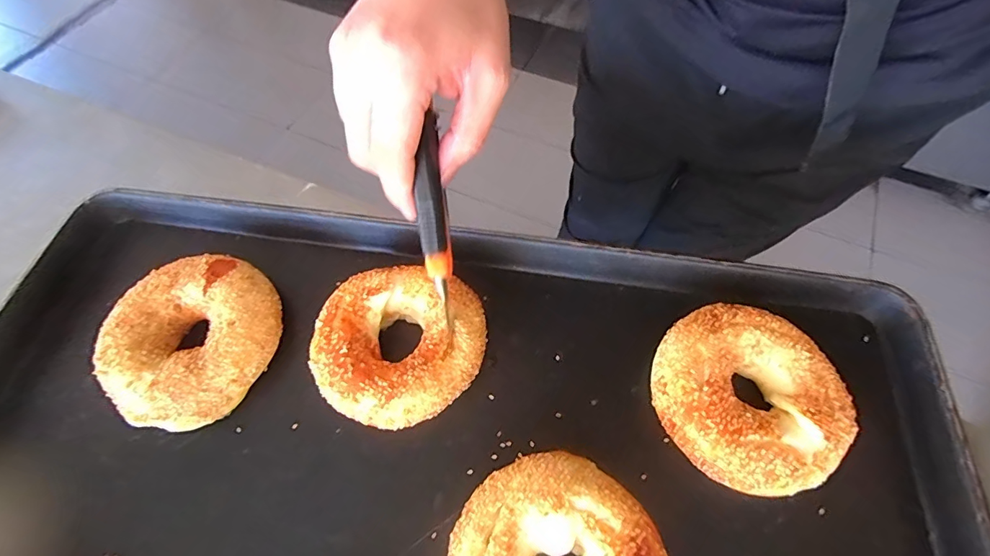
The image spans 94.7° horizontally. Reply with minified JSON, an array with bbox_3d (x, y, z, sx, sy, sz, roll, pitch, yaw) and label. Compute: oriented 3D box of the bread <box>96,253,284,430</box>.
[{"bbox_3d":[-0.199,0.037,0.299,0.101,0.027,0.107,0,62,1],"label":"bread"}]

